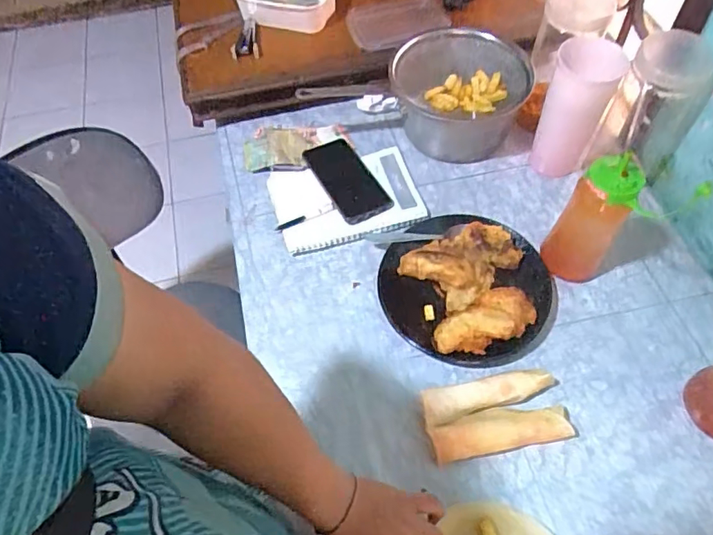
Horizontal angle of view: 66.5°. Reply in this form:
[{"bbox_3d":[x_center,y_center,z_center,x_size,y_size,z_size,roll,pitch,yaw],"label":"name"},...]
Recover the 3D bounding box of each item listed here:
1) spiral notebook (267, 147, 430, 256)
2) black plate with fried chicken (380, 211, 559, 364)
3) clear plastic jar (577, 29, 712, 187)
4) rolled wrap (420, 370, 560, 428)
[{"bbox_3d":[-0.015,-0.099,0.803,0.210,0.025,0.144,-13,57,-6],"label":"spiral notebook"},{"bbox_3d":[0.145,0.017,0.704,0.224,0.064,0.202,14,58,11],"label":"black plate with fried chicken"},{"bbox_3d":[0.398,-0.204,0.741,0.105,0.196,0.079,32,63,21],"label":"clear plastic jar"},{"bbox_3d":[0.155,0.150,0.641,0.159,0.026,0.040,-13,57,-6],"label":"rolled wrap"}]

